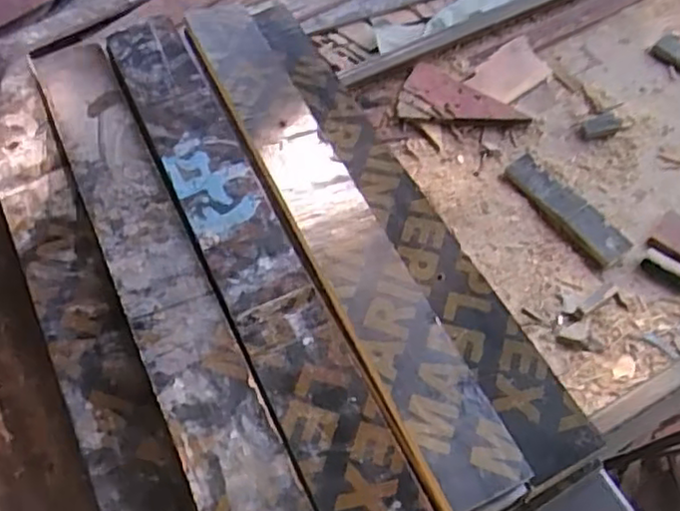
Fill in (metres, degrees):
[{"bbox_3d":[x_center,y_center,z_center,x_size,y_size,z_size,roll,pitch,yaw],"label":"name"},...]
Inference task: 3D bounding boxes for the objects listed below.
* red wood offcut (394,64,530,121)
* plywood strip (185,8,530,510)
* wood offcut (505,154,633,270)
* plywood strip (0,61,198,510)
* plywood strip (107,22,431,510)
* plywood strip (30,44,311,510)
[{"bbox_3d":[0.147,-0.190,0.827,0.152,0.011,0.076,9,62,-6],"label":"red wood offcut"},{"bbox_3d":[-0.017,-0.035,0.543,0.073,0.016,0.494,-19,60,-18],"label":"plywood strip"},{"bbox_3d":[0.248,-0.053,0.751,0.040,0.014,0.156,-33,62,-16],"label":"wood offcut"},{"bbox_3d":[-0.196,0.040,0.507,0.059,0.011,0.483,-24,60,-11],"label":"plywood strip"},{"bbox_3d":[-0.073,-0.008,0.509,0.063,0.013,0.489,-24,60,-11],"label":"plywood strip"},{"bbox_3d":[-0.138,0.014,0.503,0.066,0.016,0.502,-24,60,-11],"label":"plywood strip"}]

